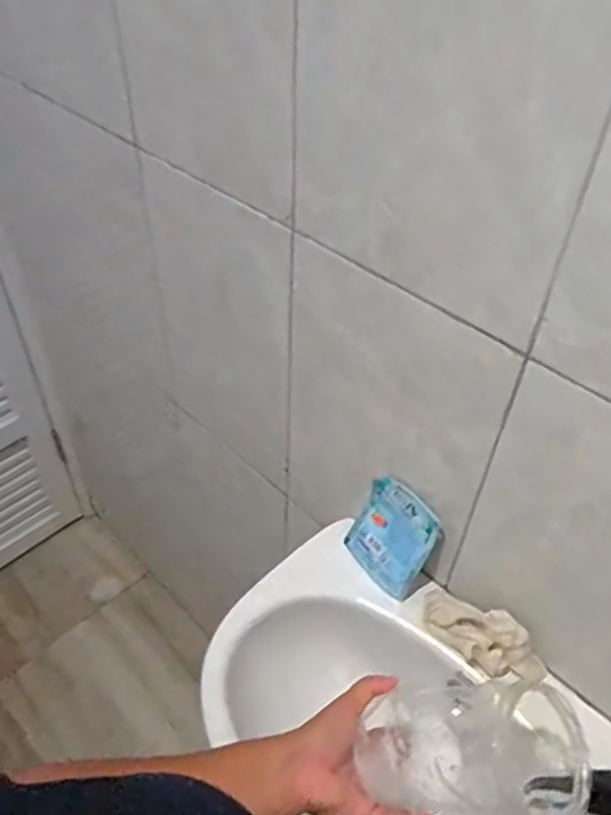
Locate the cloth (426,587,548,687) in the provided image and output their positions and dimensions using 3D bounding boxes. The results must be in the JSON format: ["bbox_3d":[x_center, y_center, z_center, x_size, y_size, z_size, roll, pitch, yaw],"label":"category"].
[{"bbox_3d":[0.171,0.220,0.631,0.054,0.051,0.128,-34,55,-31],"label":"cloth"}]

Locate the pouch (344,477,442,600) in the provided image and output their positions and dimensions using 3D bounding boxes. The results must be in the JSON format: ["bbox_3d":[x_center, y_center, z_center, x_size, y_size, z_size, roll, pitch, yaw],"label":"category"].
[{"bbox_3d":[0.091,0.132,0.687,0.021,0.115,0.094,0,35,-41],"label":"pouch"}]

